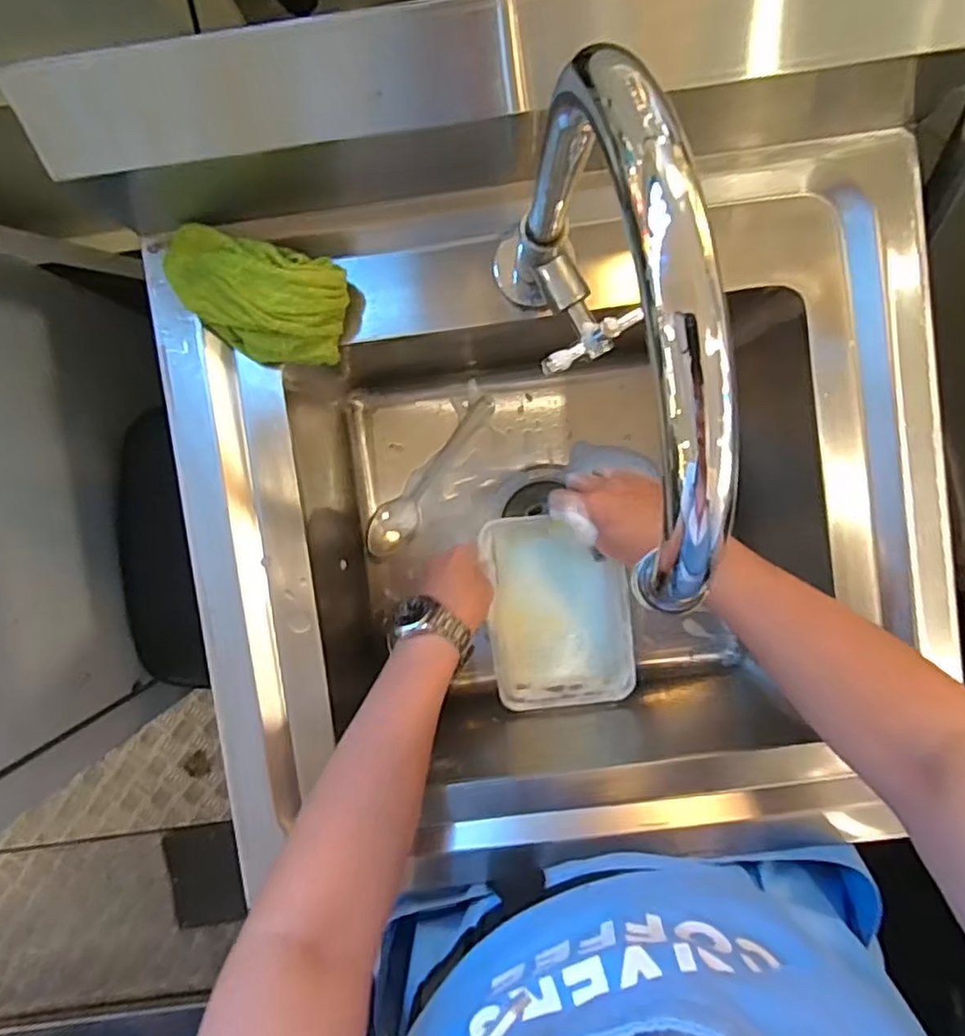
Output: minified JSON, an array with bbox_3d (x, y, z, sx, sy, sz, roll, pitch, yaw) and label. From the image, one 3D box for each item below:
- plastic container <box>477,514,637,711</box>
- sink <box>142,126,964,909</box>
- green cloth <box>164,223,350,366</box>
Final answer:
[{"bbox_3d":[0.068,0.081,0.590,0.121,0.056,0.167,-5,94,1],"label":"plastic container"},{"bbox_3d":[0.050,0.016,0.535,0.485,0.220,0.445,-7,94,1],"label":"sink"},{"bbox_3d":[-0.147,-0.139,0.403,0.116,0.037,0.065,16,94,0],"label":"green cloth"}]

